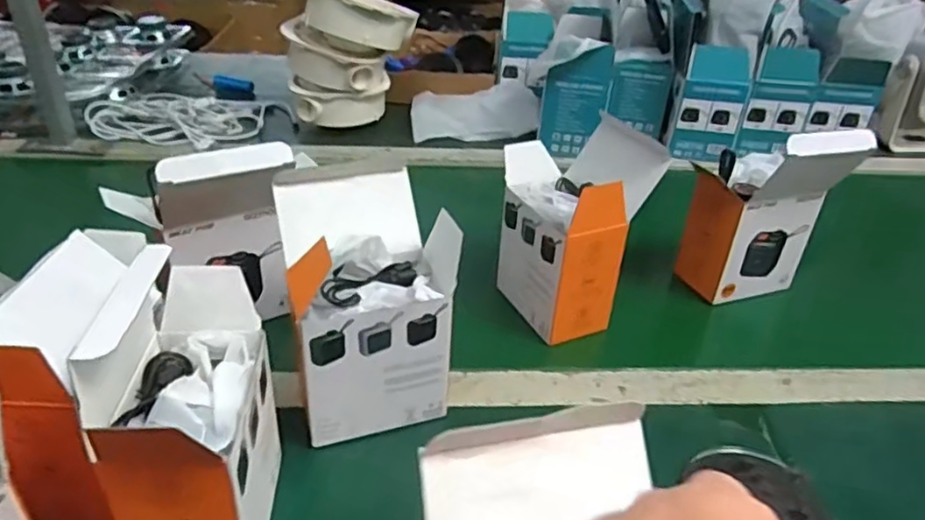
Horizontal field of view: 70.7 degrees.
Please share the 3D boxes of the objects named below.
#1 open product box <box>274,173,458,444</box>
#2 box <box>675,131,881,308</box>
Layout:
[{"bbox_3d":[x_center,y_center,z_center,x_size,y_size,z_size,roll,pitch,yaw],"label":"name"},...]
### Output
[{"bbox_3d":[-0.066,0.026,0.461,0.105,0.147,0.110,-8,34,-17],"label":"open product box"},{"bbox_3d":[0.278,-0.045,0.600,0.103,0.169,0.088,-7,34,-15],"label":"box"}]

